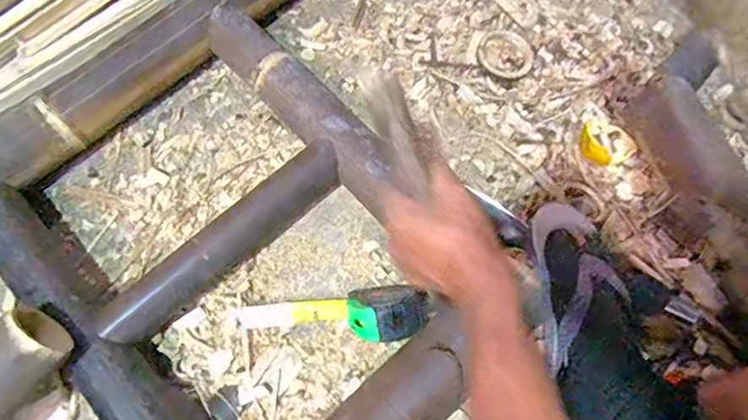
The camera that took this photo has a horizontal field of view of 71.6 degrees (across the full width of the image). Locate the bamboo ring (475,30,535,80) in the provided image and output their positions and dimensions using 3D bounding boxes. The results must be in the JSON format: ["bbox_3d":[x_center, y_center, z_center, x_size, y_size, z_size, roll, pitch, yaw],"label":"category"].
[{"bbox_3d":[0.176,-0.208,0.690,0.076,0.006,0.072,0,73,1],"label":"bamboo ring"}]

